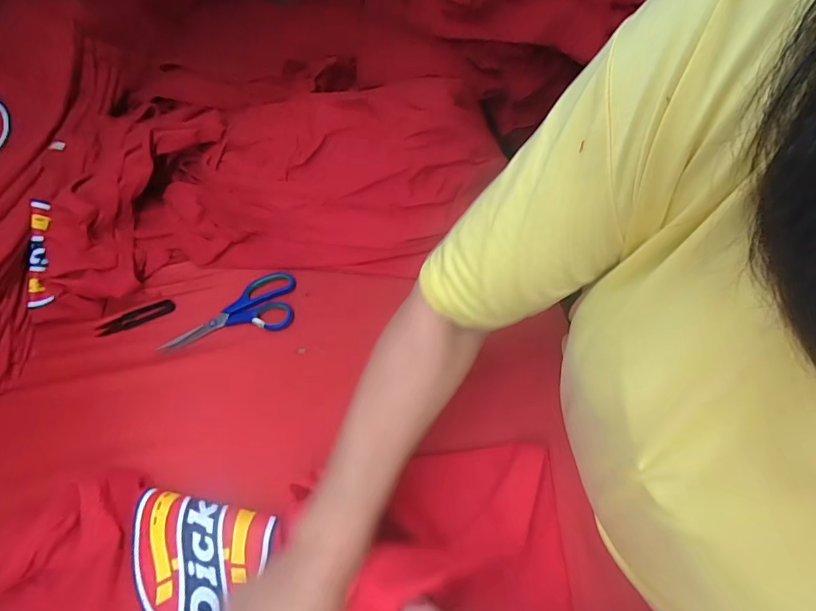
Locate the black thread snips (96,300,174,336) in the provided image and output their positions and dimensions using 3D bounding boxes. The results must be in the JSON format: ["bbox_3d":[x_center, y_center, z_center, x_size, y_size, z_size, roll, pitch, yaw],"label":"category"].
[{"bbox_3d":[-0.347,0.014,0.538,0.093,0.009,0.024,-19,59,-10],"label":"black thread snips"}]

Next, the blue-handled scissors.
[{"bbox_3d":[-0.224,0.006,0.527,0.165,0.008,0.079,-13,59,-6],"label":"blue-handled scissors"}]

